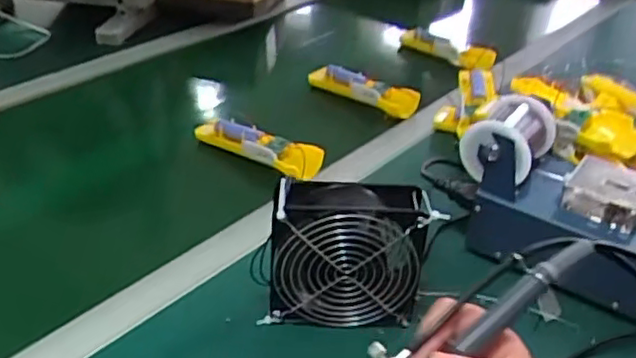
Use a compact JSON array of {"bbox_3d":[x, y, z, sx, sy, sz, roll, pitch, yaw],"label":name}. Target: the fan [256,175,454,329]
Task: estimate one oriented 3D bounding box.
[{"bbox_3d":[0.024,0.063,0.546,0.127,0.118,0.046,1,34,-1],"label":"fan"}]

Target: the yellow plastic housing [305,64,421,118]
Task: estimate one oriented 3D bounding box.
[{"bbox_3d":[0.060,-0.127,0.903,0.165,0.031,0.036,24,38,29],"label":"yellow plastic housing"}]

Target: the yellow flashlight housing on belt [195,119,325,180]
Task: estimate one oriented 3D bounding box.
[{"bbox_3d":[-0.075,-0.040,0.778,0.168,0.037,0.035,19,37,24],"label":"yellow flashlight housing on belt"}]

